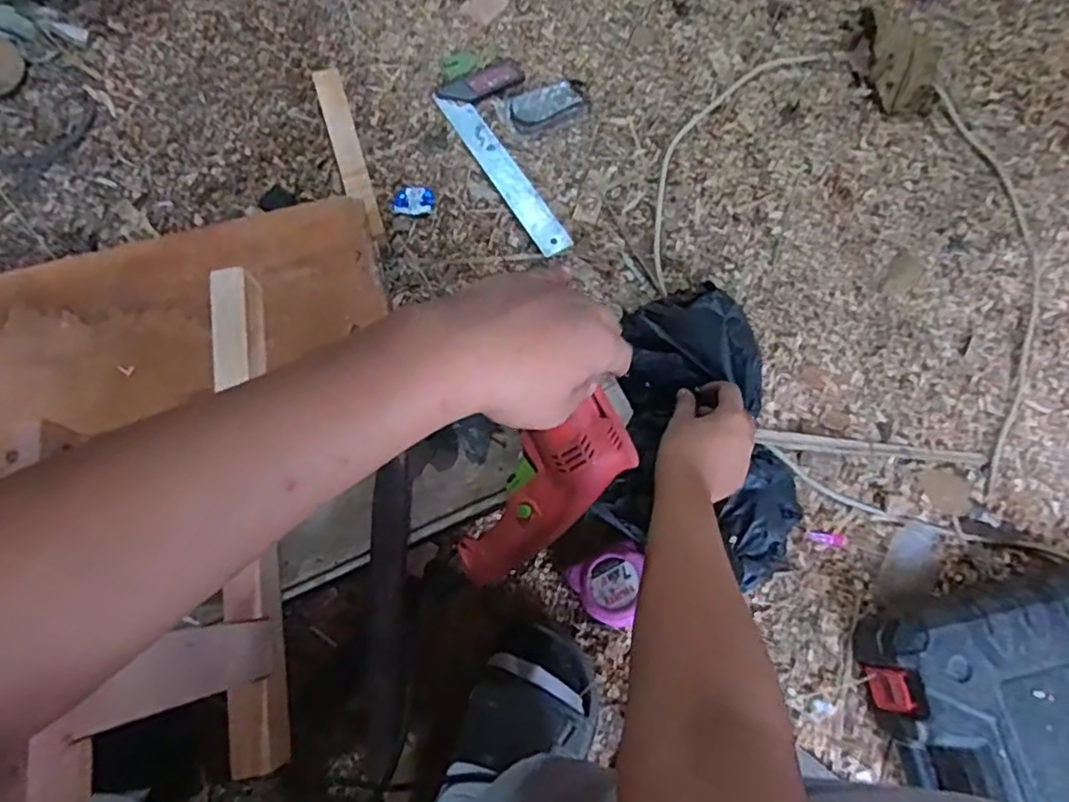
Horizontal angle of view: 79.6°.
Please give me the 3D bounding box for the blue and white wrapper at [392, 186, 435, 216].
[{"bbox_3d":[-0.153,-0.254,0.814,0.049,0.004,0.045,8,70,2],"label":"blue and white wrapper"}]

